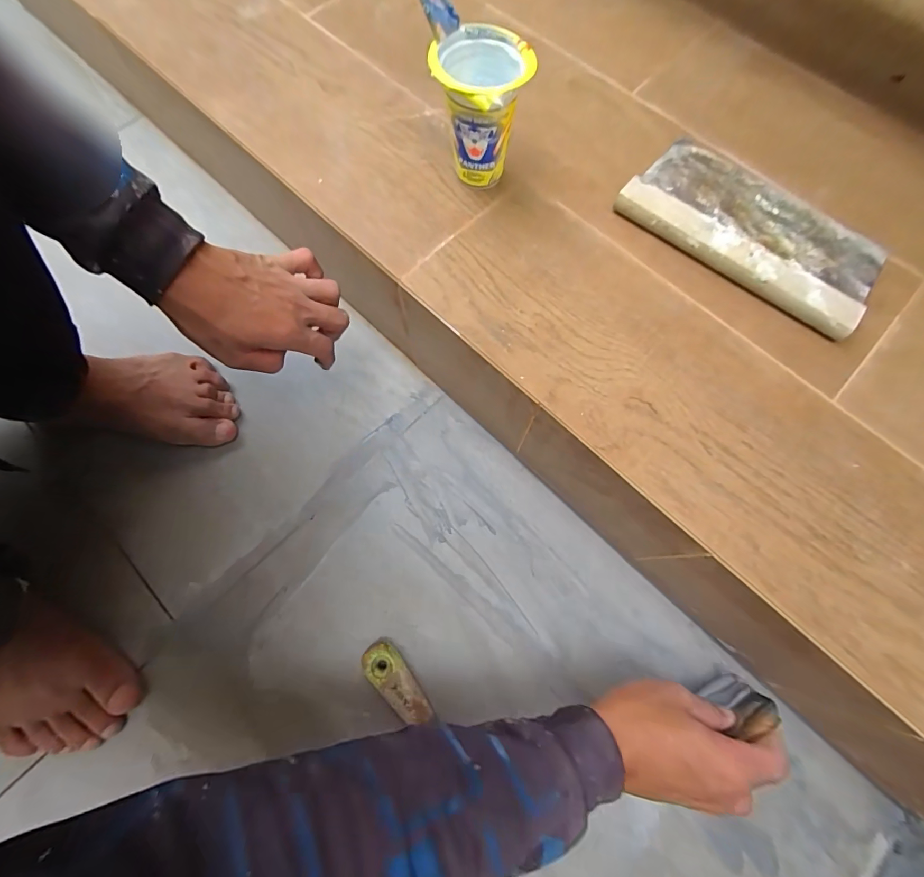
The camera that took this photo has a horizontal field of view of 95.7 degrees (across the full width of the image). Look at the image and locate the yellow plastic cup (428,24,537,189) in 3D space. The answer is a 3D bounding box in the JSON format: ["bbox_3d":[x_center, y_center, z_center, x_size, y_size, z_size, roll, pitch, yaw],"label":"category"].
[{"bbox_3d":[0.012,-0.240,0.319,0.065,0.093,0.069,0,73,-1],"label":"yellow plastic cup"}]

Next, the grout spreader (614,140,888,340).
[{"bbox_3d":[0.239,-0.175,0.340,0.196,0.018,0.114,37,75,10],"label":"grout spreader"}]

